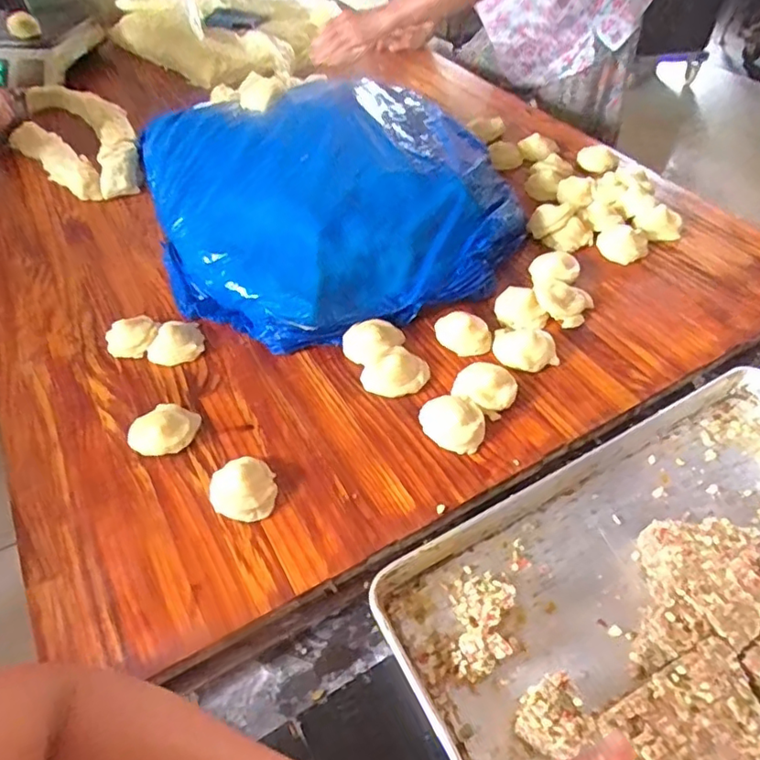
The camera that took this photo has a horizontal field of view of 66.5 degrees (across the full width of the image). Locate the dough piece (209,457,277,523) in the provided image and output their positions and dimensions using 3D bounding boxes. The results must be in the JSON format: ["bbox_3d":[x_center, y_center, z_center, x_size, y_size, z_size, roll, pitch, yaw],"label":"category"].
[{"bbox_3d":[-0.164,0.131,0.696,0.077,0.032,0.075,0,51,1],"label":"dough piece"}]

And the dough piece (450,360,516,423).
[{"bbox_3d":[0.144,0.006,0.782,0.079,0.027,0.074,32,58,24],"label":"dough piece"}]

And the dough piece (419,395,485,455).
[{"bbox_3d":[0.093,0.051,0.746,0.079,0.032,0.079,0,51,1],"label":"dough piece"}]

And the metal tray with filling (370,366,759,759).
[{"bbox_3d":[0.349,0.227,0.592,0.609,0.043,0.399,-24,54,-18],"label":"metal tray with filling"}]

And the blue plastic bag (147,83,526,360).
[{"bbox_3d":[-0.093,-0.353,1.037,0.606,0.113,0.642,-16,52,-12],"label":"blue plastic bag"}]

